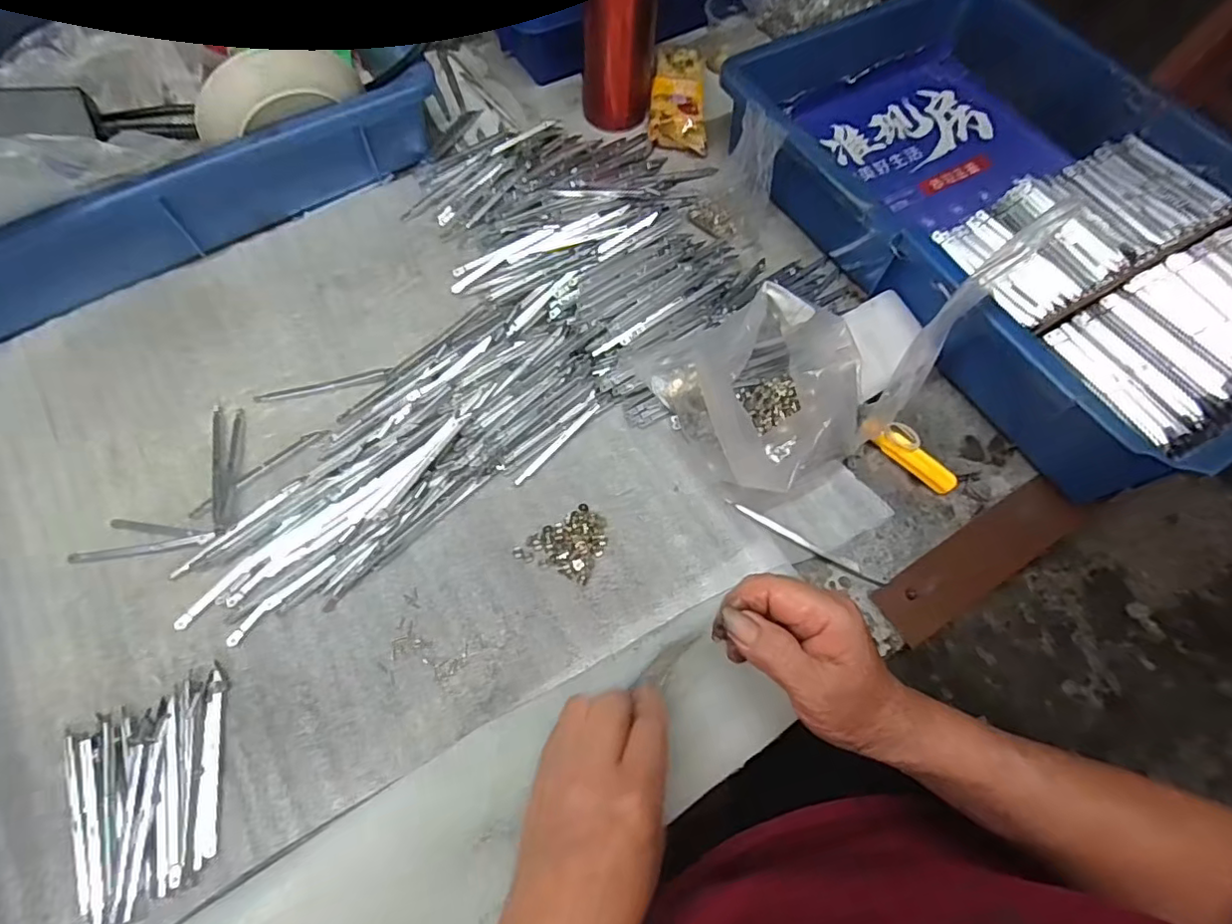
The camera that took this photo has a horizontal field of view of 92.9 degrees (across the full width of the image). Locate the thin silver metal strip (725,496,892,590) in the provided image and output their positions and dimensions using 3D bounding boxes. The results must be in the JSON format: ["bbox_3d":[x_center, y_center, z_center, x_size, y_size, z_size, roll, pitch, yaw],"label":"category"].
[{"bbox_3d":[0.119,0.051,0.370,0.107,0.005,0.007,27,67,9],"label":"thin silver metal strip"}]

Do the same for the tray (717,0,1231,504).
[{"bbox_3d":[0.307,-0.194,0.458,0.292,0.085,0.431,-28,70,-14],"label":"tray"}]

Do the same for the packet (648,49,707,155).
[{"bbox_3d":[0.058,-0.330,0.536,0.050,0.030,0.102,4,65,-1],"label":"packet"}]

